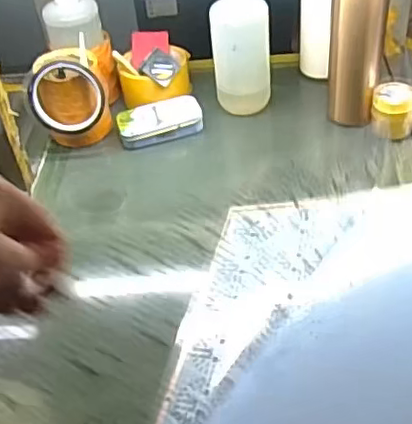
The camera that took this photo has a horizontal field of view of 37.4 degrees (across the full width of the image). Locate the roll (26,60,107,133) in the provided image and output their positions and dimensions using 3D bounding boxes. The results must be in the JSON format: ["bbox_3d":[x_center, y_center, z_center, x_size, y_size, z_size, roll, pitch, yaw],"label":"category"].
[{"bbox_3d":[-0.176,-0.144,0.767,0.093,0.096,0.028,-12,28,-3],"label":"roll"}]

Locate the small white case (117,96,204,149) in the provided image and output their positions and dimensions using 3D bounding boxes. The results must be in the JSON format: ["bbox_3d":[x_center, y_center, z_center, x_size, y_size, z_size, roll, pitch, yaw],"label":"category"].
[{"bbox_3d":[-0.060,-0.121,0.810,0.111,0.025,0.060,-13,44,-6],"label":"small white case"}]

